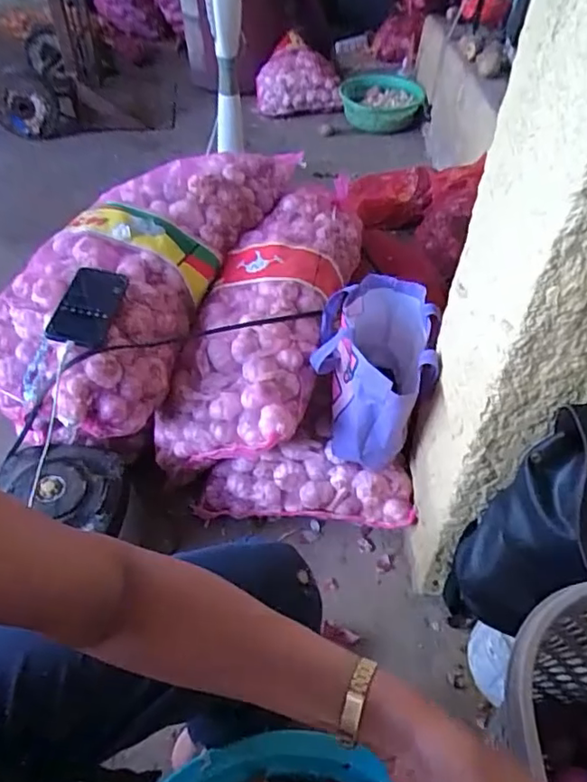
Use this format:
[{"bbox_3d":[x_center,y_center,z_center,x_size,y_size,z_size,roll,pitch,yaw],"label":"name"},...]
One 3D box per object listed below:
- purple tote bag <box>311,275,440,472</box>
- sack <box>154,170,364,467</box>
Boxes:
[{"bbox_3d":[0.121,-0.033,0.908,0.169,0.203,0.233,8,47,5],"label":"purple tote bag"},{"bbox_3d":[-0.032,-0.140,1.082,0.242,0.221,0.641,14,48,11],"label":"sack"}]

